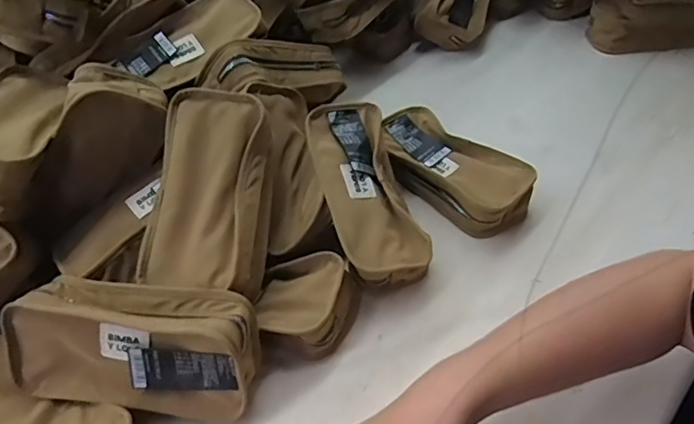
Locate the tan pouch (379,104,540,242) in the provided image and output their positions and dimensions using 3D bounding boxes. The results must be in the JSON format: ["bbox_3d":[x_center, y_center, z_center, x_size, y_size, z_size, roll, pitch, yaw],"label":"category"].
[{"bbox_3d":[0.112,-0.049,0.584,0.081,0.053,0.185,-33,52,-27],"label":"tan pouch"}]

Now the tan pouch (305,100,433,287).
[{"bbox_3d":[0.017,-0.021,0.521,0.088,0.056,0.196,-13,63,-10],"label":"tan pouch"}]

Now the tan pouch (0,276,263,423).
[{"bbox_3d":[-0.167,0.106,0.415,0.191,0.091,0.053,4,25,4],"label":"tan pouch"}]

